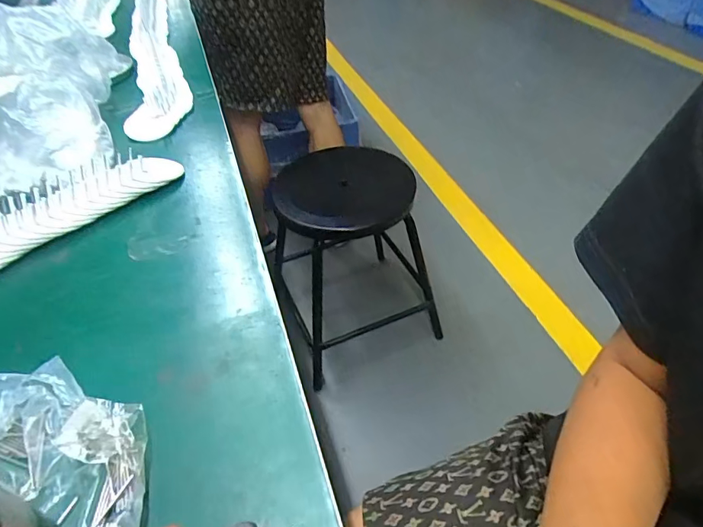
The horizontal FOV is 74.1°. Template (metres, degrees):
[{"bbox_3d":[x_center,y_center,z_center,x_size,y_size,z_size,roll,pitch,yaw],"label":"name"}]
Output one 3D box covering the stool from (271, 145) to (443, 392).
[{"bbox_3d":[0.010,-0.033,1.119,0.379,0.458,0.389,-17,46,-13],"label":"stool"}]

